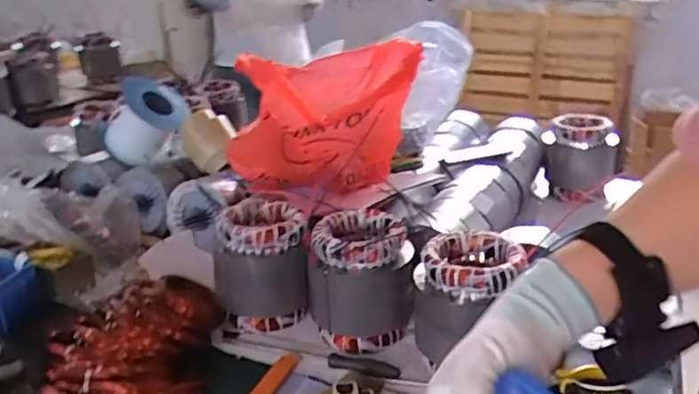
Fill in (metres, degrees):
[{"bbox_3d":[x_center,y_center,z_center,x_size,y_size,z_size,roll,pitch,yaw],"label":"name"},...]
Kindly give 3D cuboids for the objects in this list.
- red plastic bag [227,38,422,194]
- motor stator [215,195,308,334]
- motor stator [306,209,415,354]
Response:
[{"bbox_3d":[-0.045,-0.133,1.098,0.311,0.276,0.231,-8,24,-19],"label":"red plastic bag"},{"bbox_3d":[-0.146,0.105,1.002,0.151,0.166,0.147,-4,23,-10],"label":"motor stator"},{"bbox_3d":[0.018,0.125,0.932,0.146,0.169,0.160,-5,23,-13],"label":"motor stator"}]

